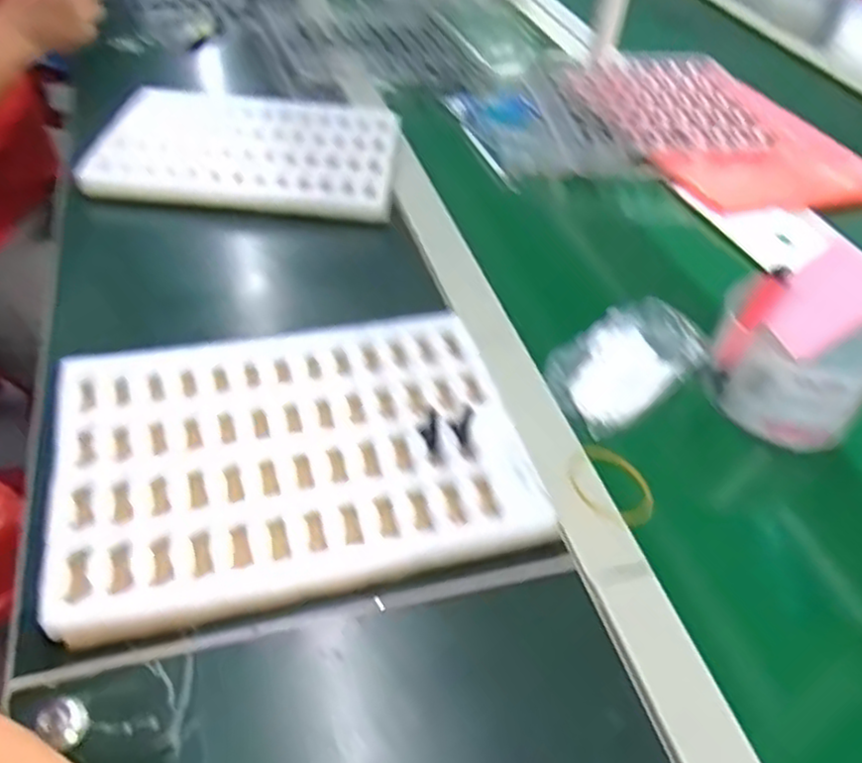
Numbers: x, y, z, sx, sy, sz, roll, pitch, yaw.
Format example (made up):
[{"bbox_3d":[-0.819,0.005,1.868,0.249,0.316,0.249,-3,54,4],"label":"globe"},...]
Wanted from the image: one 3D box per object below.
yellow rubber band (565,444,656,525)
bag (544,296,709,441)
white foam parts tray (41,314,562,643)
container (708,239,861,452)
[{"bbox_3d":[0.113,0.067,0.480,0.053,0.010,0.064,-1,42,-22],"label":"yellow rubber band"},{"bbox_3d":[0.142,-0.014,0.553,0.131,0.030,0.077,-24,52,-30],"label":"bag"},{"bbox_3d":[-0.083,0.043,0.463,0.270,0.028,0.197,-7,46,-14],"label":"white foam parts tray"},{"bbox_3d":[0.265,-0.026,0.527,0.111,0.107,0.099,36,50,25],"label":"container"}]

